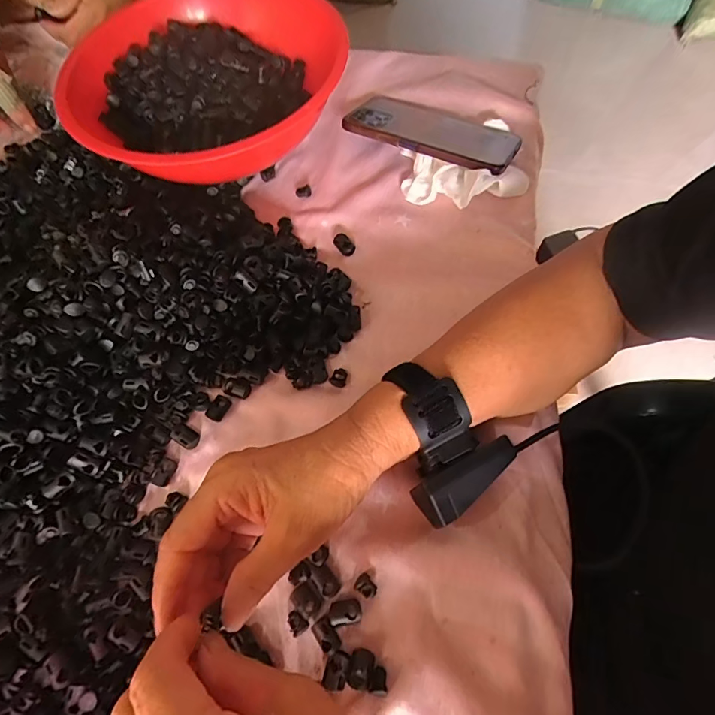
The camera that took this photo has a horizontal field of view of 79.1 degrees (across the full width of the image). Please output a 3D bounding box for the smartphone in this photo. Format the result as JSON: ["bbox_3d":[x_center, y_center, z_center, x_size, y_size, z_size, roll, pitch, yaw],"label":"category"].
[{"bbox_3d":[0.071,-0.223,0.425,0.167,0.017,0.086,28,55,15],"label":"smartphone"}]

